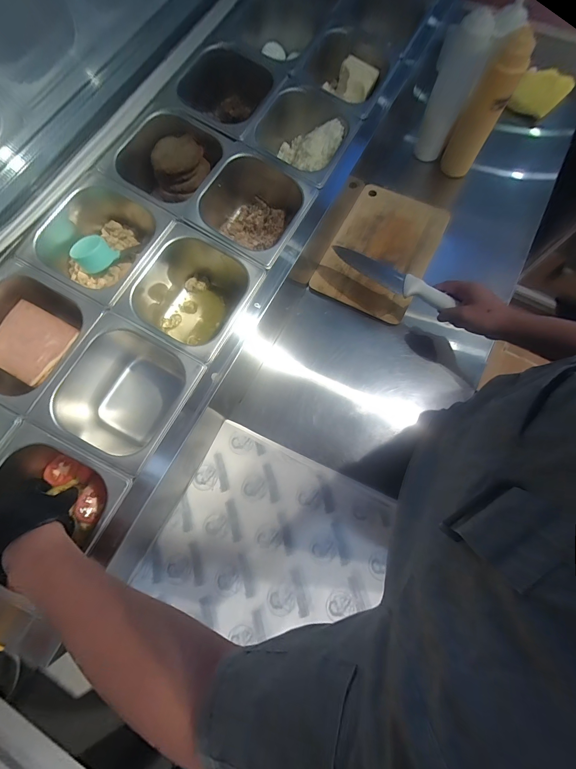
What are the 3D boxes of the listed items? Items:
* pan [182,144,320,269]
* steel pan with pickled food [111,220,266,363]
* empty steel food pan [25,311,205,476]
[{"bbox_3d":[-0.070,-0.289,0.536,0.187,0.094,0.175,26,76,8],"label":"pan"},{"bbox_3d":[-0.146,-0.132,0.503,0.163,0.105,0.175,26,76,8],"label":"steel pan with pickled food"},{"bbox_3d":[-0.229,0.018,0.461,0.165,0.110,0.177,28,76,8],"label":"empty steel food pan"}]

